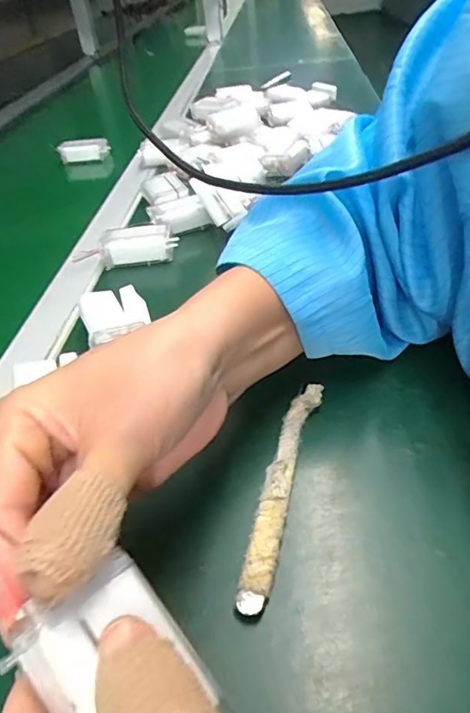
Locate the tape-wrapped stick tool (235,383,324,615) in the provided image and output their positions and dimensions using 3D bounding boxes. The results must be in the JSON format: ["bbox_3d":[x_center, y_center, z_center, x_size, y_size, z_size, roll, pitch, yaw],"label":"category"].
[{"bbox_3d":[0.022,0.058,0.231,0.016,0.009,0.121,7,42,17],"label":"tape-wrapped stick tool"}]

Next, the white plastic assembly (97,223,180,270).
[{"bbox_3d":[-0.082,-0.094,0.421,0.063,0.025,0.034,-12,40,-5],"label":"white plastic assembly"}]

